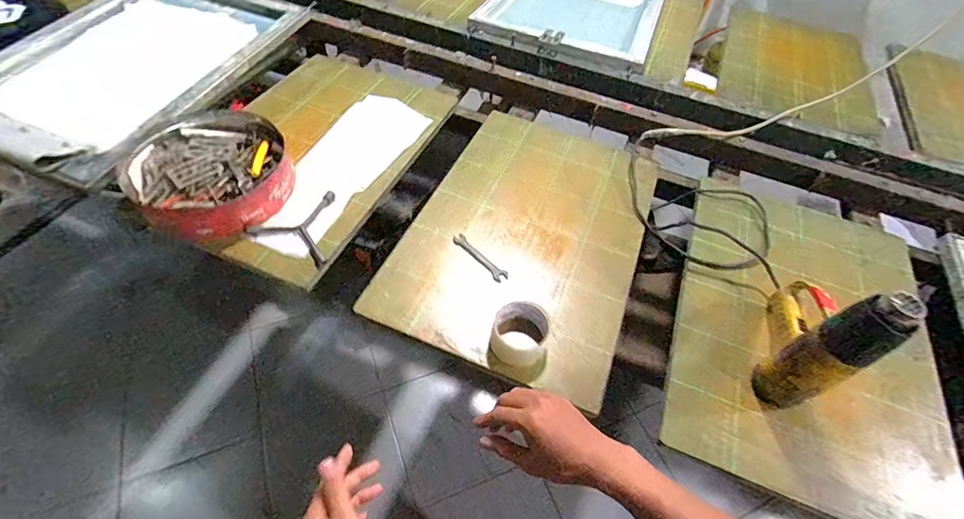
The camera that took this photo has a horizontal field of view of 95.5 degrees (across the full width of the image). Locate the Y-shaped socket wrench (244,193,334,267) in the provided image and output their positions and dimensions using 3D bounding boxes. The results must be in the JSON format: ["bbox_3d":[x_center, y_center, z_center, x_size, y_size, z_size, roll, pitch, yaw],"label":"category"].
[{"bbox_3d":[-0.311,-0.069,0.779,0.147,0.020,0.142,20,55,10],"label":"Y-shaped socket wrench"}]

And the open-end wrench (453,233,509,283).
[{"bbox_3d":[-0.003,-0.003,0.764,0.120,0.010,0.024,40,61,22],"label":"open-end wrench"}]

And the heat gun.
[{"bbox_3d":[0.470,0.083,0.599,0.070,0.244,0.188,30,58,17],"label":"heat gun"}]

